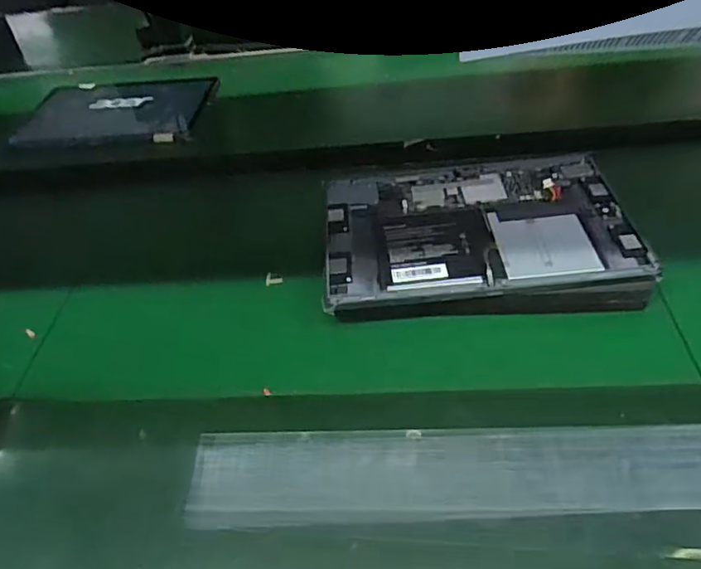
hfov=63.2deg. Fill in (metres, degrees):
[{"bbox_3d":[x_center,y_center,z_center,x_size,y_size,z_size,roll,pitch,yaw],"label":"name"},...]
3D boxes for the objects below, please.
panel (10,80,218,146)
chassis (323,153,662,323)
[{"bbox_3d":[-0.312,-0.243,0.787,0.239,0.022,0.176,-3,43,4],"label":"panel"},{"bbox_3d":[0.106,-0.050,0.487,0.251,0.017,0.184,-5,47,3],"label":"chassis"}]

